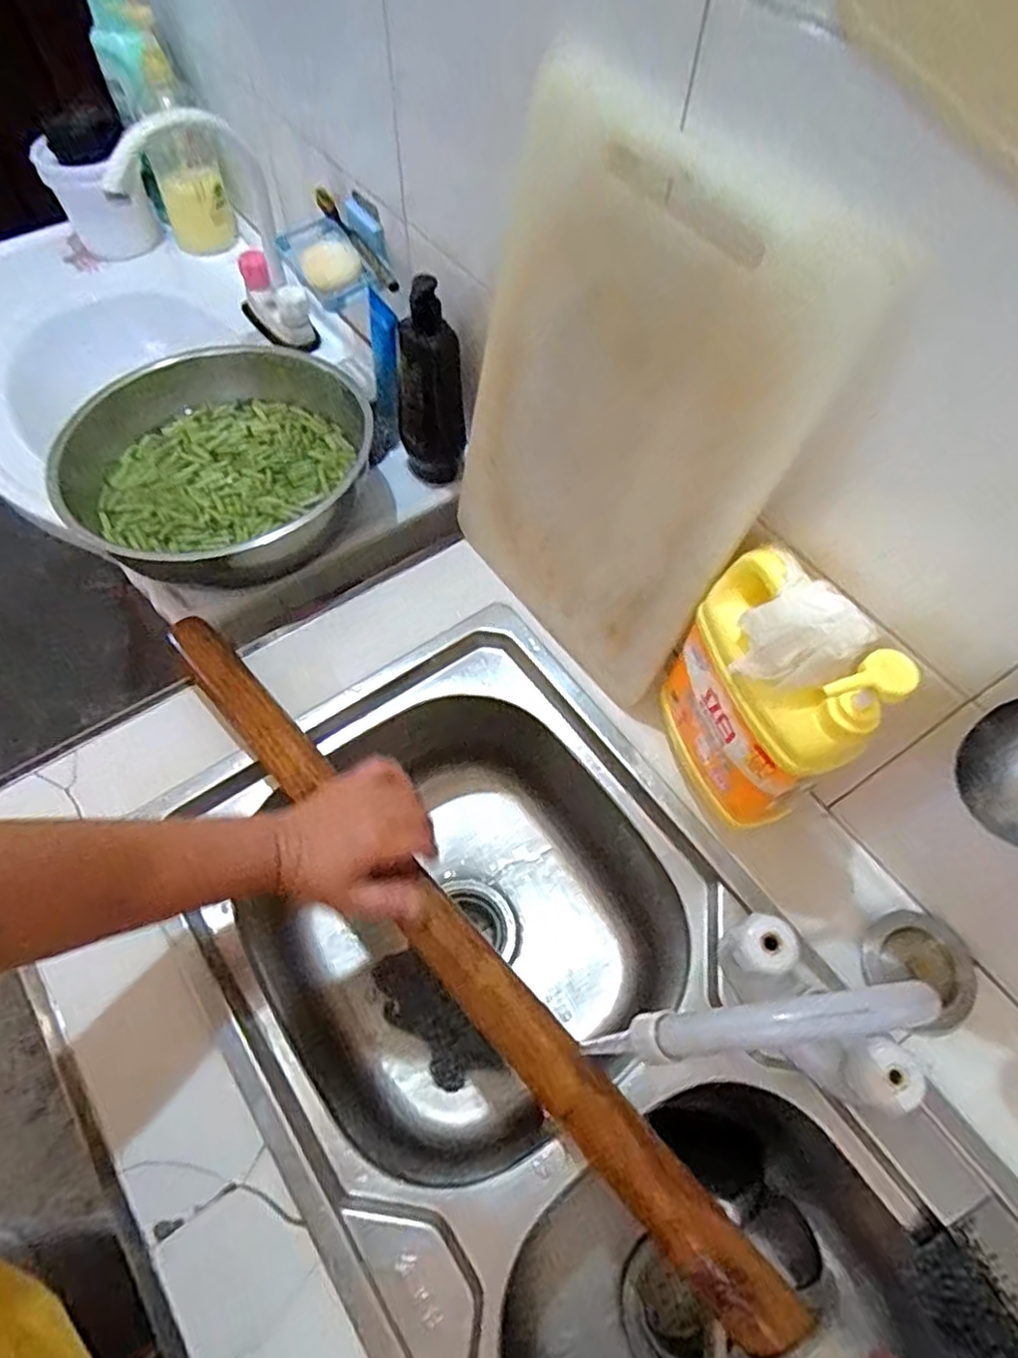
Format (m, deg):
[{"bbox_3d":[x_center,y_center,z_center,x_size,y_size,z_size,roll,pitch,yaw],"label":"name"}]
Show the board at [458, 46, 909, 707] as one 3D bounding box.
[{"bbox_3d":[0.069,-0.180,0.529,0.022,0.397,0.276,-28,67,-28],"label":"board"}]

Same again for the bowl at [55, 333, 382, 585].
[{"bbox_3d":[-0.292,-0.218,0.712,0.301,0.090,0.306,-7,61,-5],"label":"bowl"}]

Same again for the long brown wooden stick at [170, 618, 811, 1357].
[{"bbox_3d":[0.022,0.248,0.459,0.046,0.028,0.887,-39,69,-20],"label":"long brown wooden stick"}]

